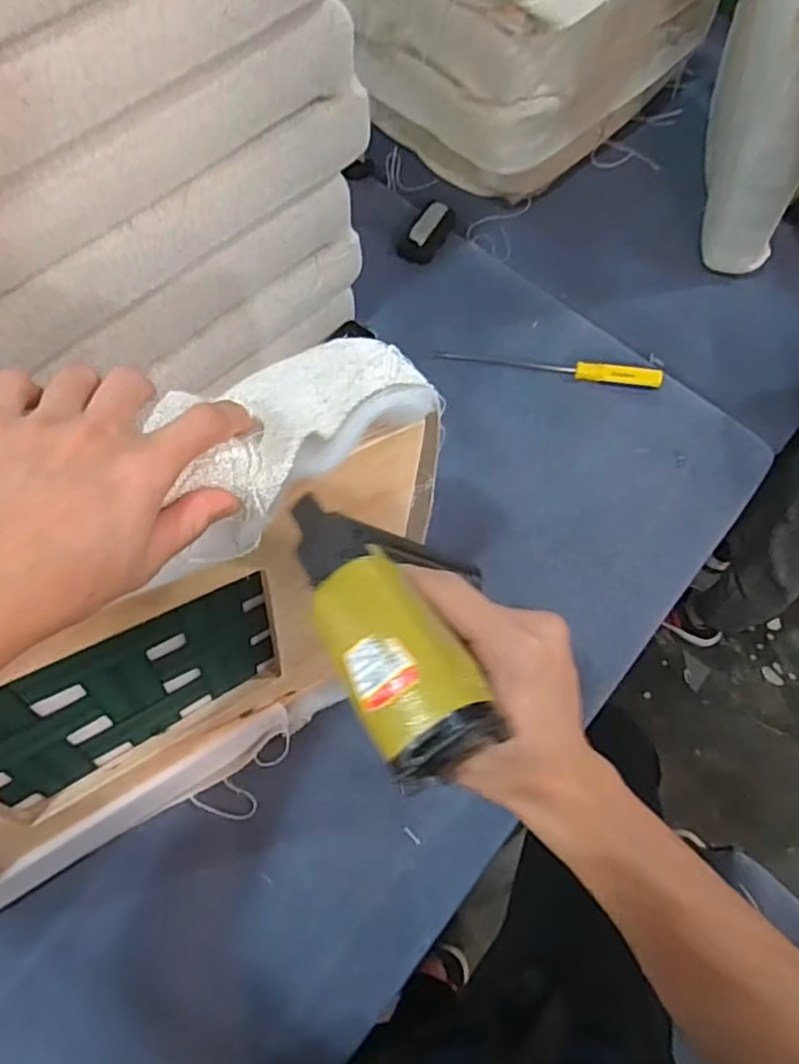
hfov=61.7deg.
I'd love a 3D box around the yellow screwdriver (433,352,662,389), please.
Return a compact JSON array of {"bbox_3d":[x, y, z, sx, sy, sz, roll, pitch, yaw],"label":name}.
[{"bbox_3d":[0.198,-0.222,0.883,0.292,0.018,0.025,8,68,1],"label":"yellow screwdriver"}]

